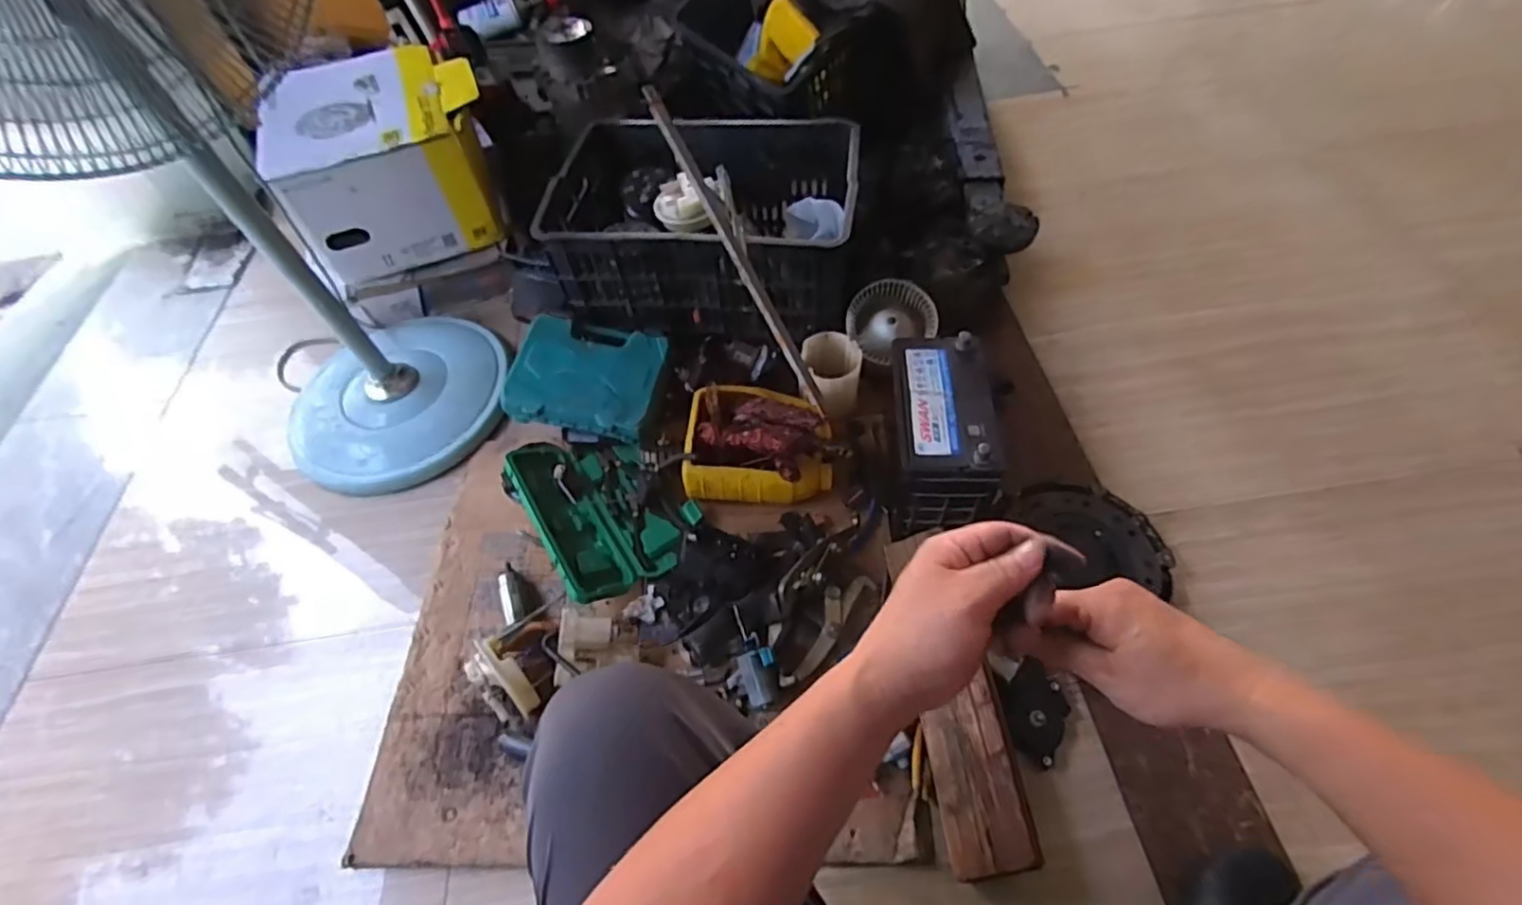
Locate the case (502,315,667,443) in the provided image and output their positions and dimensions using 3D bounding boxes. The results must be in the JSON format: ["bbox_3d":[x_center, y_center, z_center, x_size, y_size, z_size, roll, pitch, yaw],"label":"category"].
[{"bbox_3d":[-0.285,-0.131,1.064,0.236,0.056,0.200,6,56,9],"label":"case"}]

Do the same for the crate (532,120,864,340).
[{"bbox_3d":[-0.090,-0.406,1.142,0.502,0.189,0.436,3,56,8],"label":"crate"}]

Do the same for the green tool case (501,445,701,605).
[{"bbox_3d":[-0.238,0.068,0.974,0.210,0.064,0.296,-30,58,-15],"label":"green tool case"}]

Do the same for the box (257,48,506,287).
[{"bbox_3d":[-0.663,-0.532,1.191,0.343,0.215,0.334,-20,56,-8],"label":"box"}]

